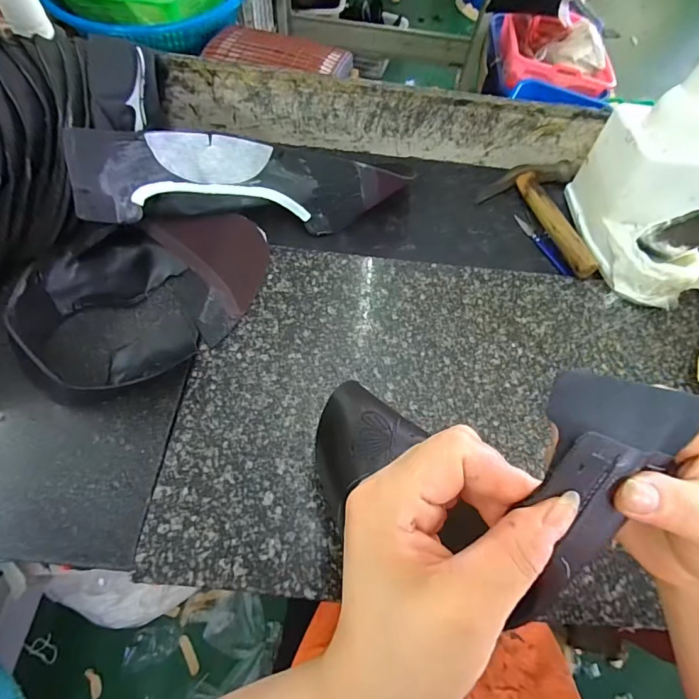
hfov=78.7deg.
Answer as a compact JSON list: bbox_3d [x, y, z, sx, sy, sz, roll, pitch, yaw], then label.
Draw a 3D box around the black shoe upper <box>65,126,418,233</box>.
[{"bbox_3d":[-0.106,-0.184,0.480,0.342,0.089,0.138,-3,62,-19],"label":"black shoe upper"}]

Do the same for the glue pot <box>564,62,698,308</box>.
[{"bbox_3d":[0.367,-0.193,0.443,0.131,0.220,0.211,0,62,-4],"label":"glue pot"}]

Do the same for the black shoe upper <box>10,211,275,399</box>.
[{"bbox_3d":[-0.198,-0.070,0.424,0.261,0.072,0.170,-33,69,-19],"label":"black shoe upper"}]

